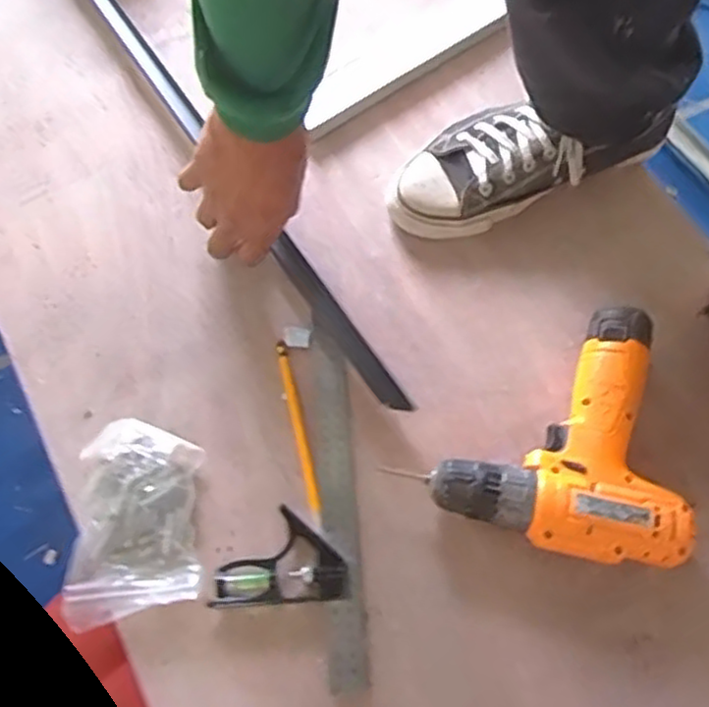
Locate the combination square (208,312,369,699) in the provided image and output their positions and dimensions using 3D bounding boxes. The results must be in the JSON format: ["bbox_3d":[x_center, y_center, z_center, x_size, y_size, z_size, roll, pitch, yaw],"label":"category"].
[{"bbox_3d":[-0.051,0.103,0.544,0.102,0.015,0.278,-3,66,-3],"label":"combination square"}]

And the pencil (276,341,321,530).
[{"bbox_3d":[-0.044,0.061,0.575,0.010,0.012,0.154,-11,66,-7],"label":"pencil"}]

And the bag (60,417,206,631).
[{"bbox_3d":[-0.161,0.120,0.531,0.092,0.020,0.144,-3,66,-4],"label":"bag"}]

